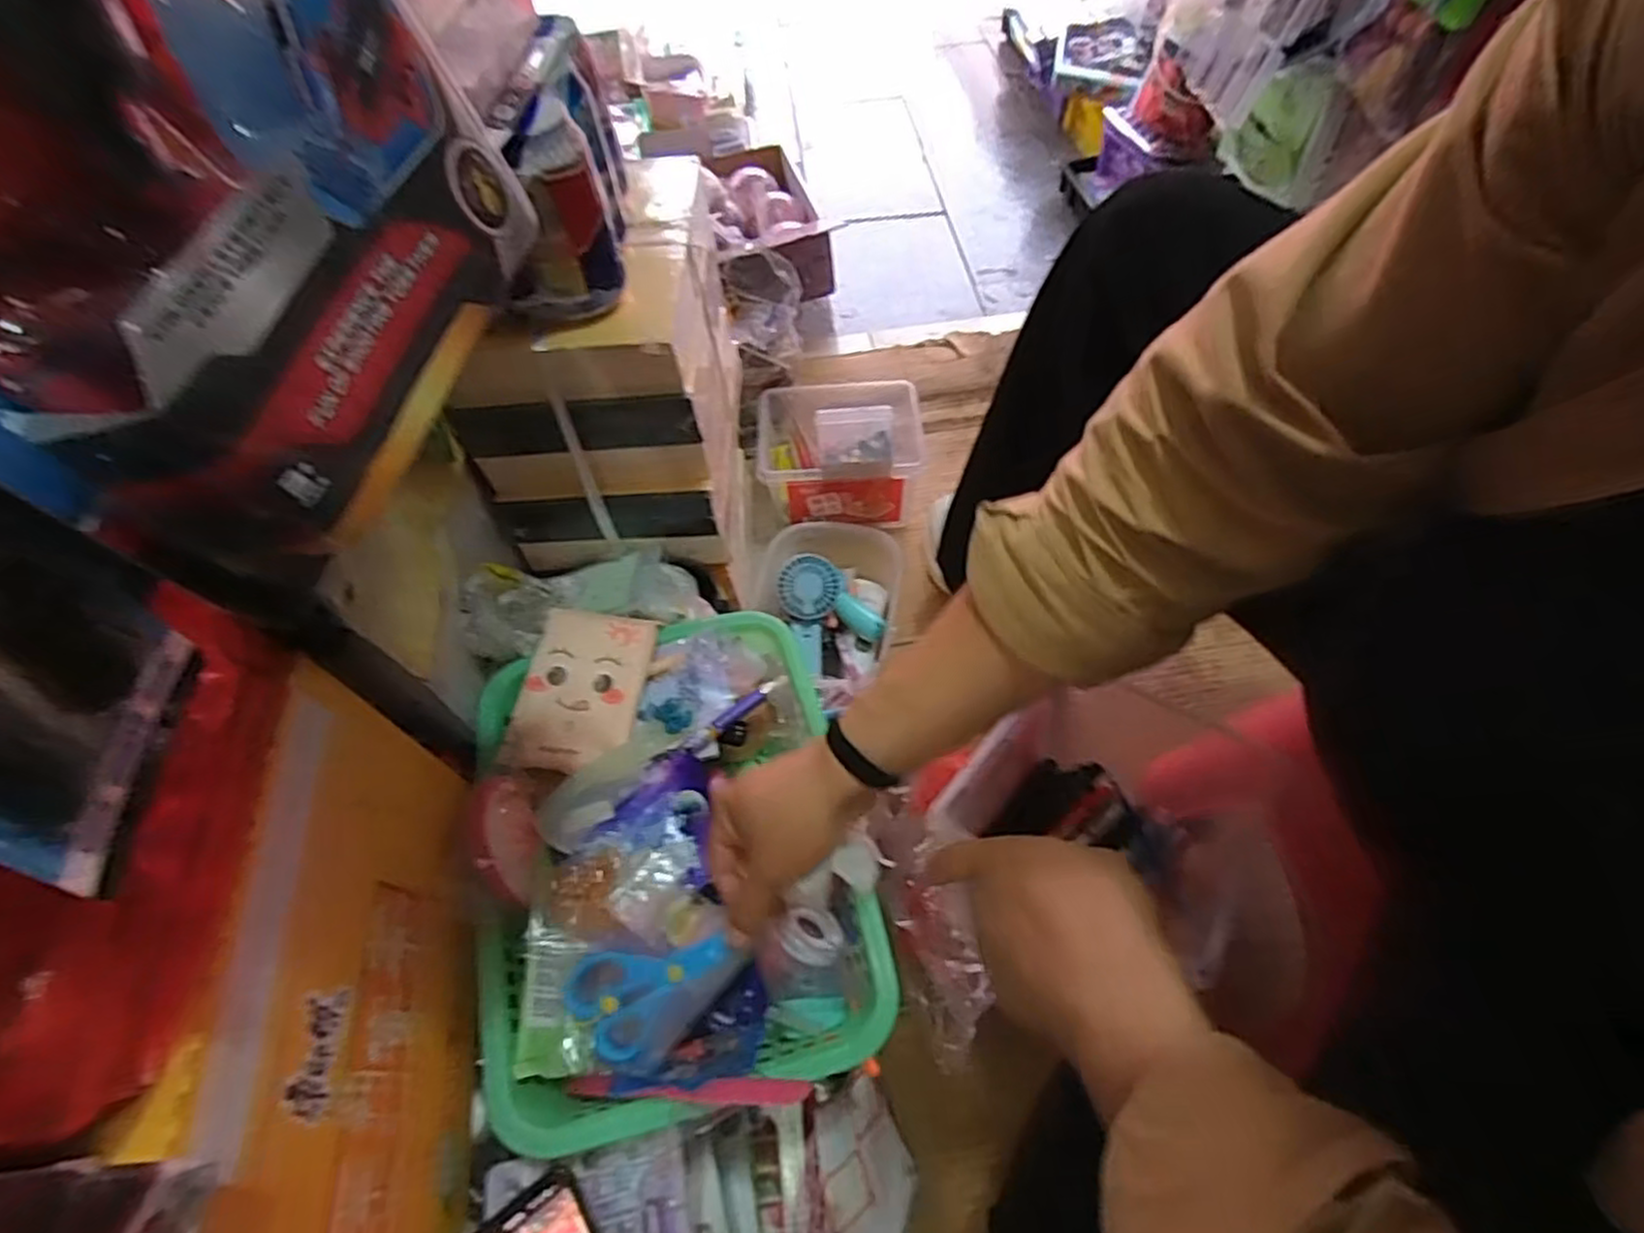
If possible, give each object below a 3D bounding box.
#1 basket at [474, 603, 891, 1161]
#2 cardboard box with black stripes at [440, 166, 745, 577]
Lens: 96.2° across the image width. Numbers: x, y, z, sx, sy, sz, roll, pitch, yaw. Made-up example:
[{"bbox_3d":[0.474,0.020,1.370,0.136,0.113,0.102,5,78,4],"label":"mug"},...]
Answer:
[{"bbox_3d":[-0.102,0.146,0.488,0.231,0.068,0.304,-13,57,-5],"label":"basket"},{"bbox_3d":[-0.177,-0.185,0.614,0.184,0.204,0.196,-5,56,0],"label":"cardboard box with black stripes"}]

